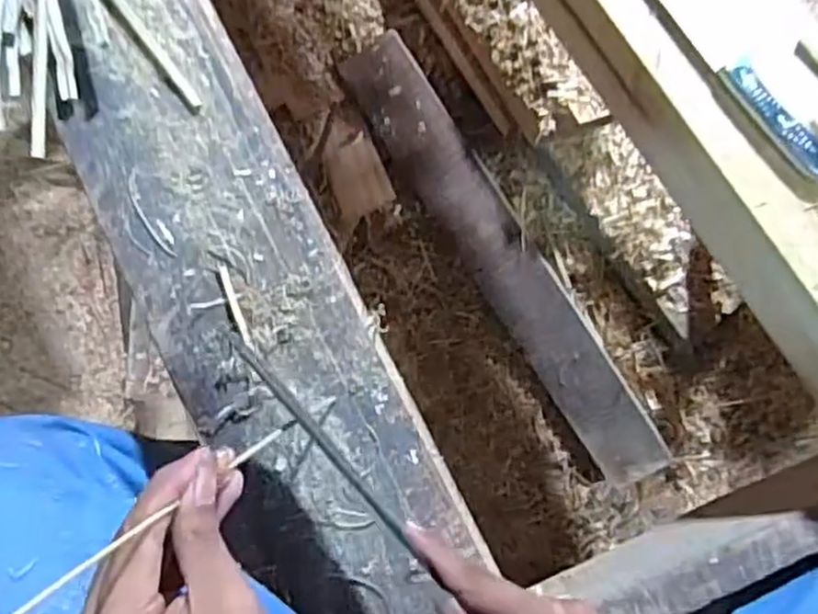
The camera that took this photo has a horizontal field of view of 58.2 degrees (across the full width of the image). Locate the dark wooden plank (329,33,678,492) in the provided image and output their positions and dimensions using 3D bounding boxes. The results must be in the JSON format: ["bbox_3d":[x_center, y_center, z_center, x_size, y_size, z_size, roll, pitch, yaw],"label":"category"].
[{"bbox_3d":[0.111,-0.054,0.875,0.086,0.022,0.593,-33,89,20],"label":"dark wooden plank"}]

